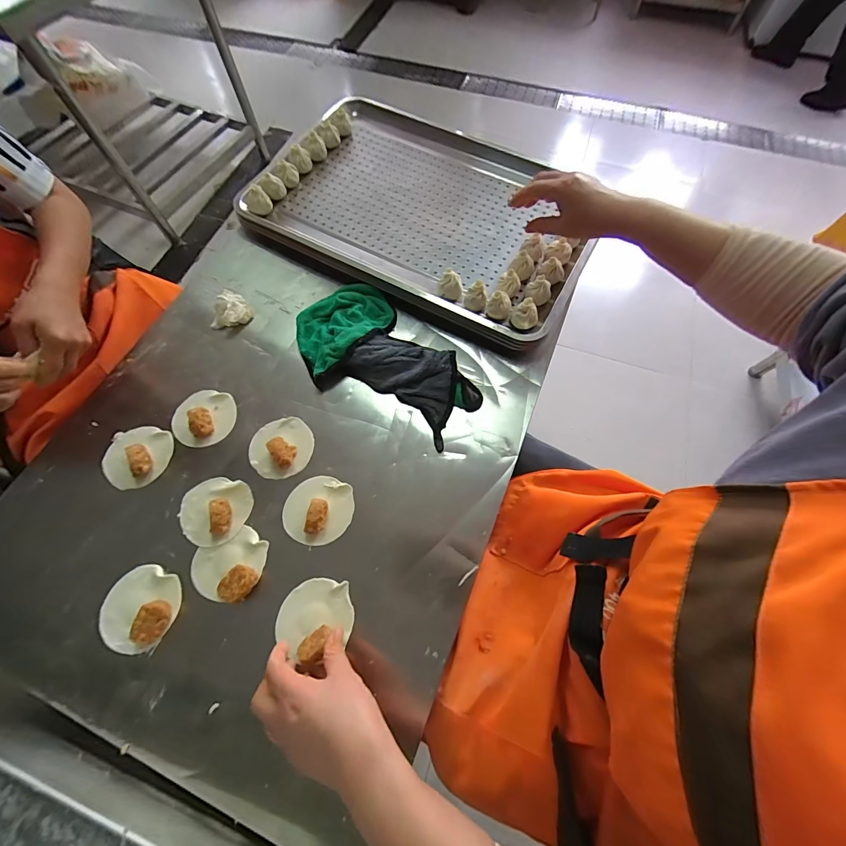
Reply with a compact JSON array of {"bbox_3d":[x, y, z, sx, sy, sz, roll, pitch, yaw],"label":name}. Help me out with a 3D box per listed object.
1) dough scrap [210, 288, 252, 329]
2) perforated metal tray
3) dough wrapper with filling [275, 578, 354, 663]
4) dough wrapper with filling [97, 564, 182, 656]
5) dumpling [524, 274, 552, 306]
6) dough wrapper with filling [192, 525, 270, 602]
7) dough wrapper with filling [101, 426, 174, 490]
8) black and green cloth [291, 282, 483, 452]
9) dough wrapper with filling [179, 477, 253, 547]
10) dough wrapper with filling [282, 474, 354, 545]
[{"bbox_3d":[-0.299,-0.175,0.568,0.047,0.029,0.059,22,70,7],"label":"dough scrap"},{"bbox_3d":[0.010,-0.391,0.642,0.563,0.050,0.393,27,71,9],"label":"perforated metal tray"},{"bbox_3d":[-0.124,0.219,0.408,0.085,0.032,0.075,-16,70,-7],"label":"dough wrapper with filling"},{"bbox_3d":[-0.324,0.210,0.410,0.086,0.023,0.084,0,69,-1],"label":"dough wrapper with filling"},{"bbox_3d":[0.177,-0.203,0.556,0.039,0.031,0.033,22,70,7],"label":"dumpling"},{"bbox_3d":[-0.233,0.164,0.431,0.083,0.022,0.080,0,69,-1],"label":"dough wrapper with filling"},{"bbox_3d":[-0.385,0.040,0.477,0.085,0.027,0.084,0,69,-1],"label":"dough wrapper with filling"},{"bbox_3d":[-0.064,-0.091,0.534,0.166,0.026,0.288,-38,74,-14],"label":"black and green cloth"},{"bbox_3d":[-0.265,0.107,0.451,0.083,0.029,0.082,0,69,-1],"label":"dough wrapper with filling"},{"bbox_3d":[-0.133,0.105,0.452,0.085,0.031,0.083,0,69,-1],"label":"dough wrapper with filling"}]

